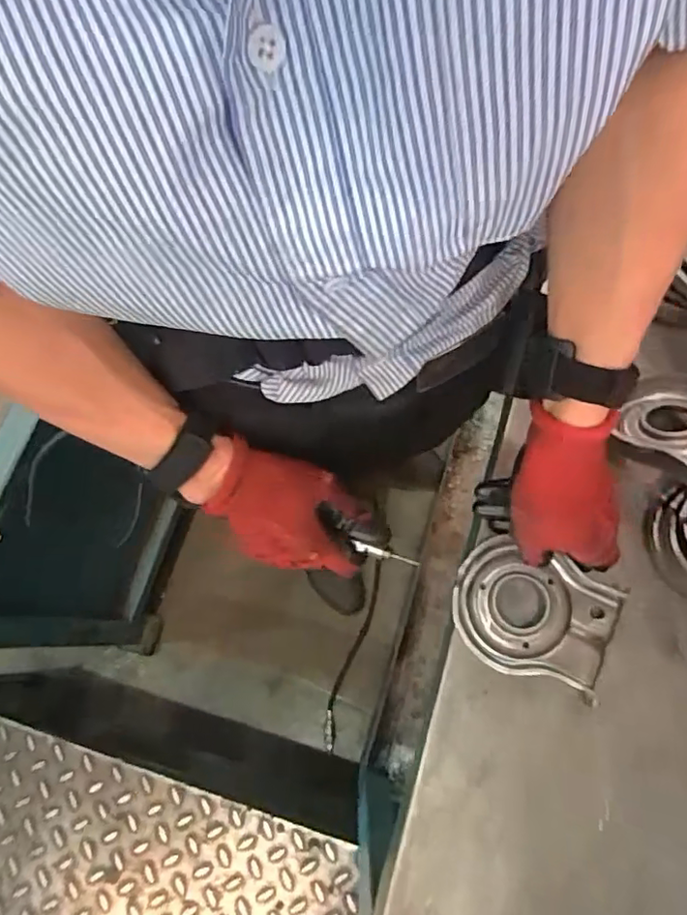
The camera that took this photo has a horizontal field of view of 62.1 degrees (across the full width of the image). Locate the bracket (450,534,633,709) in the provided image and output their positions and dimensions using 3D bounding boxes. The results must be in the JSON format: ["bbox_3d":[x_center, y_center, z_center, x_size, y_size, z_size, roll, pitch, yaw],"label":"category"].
[{"bbox_3d":[0.145,0.120,0.437,0.121,0.028,0.092,23,75,8],"label":"bracket"}]

